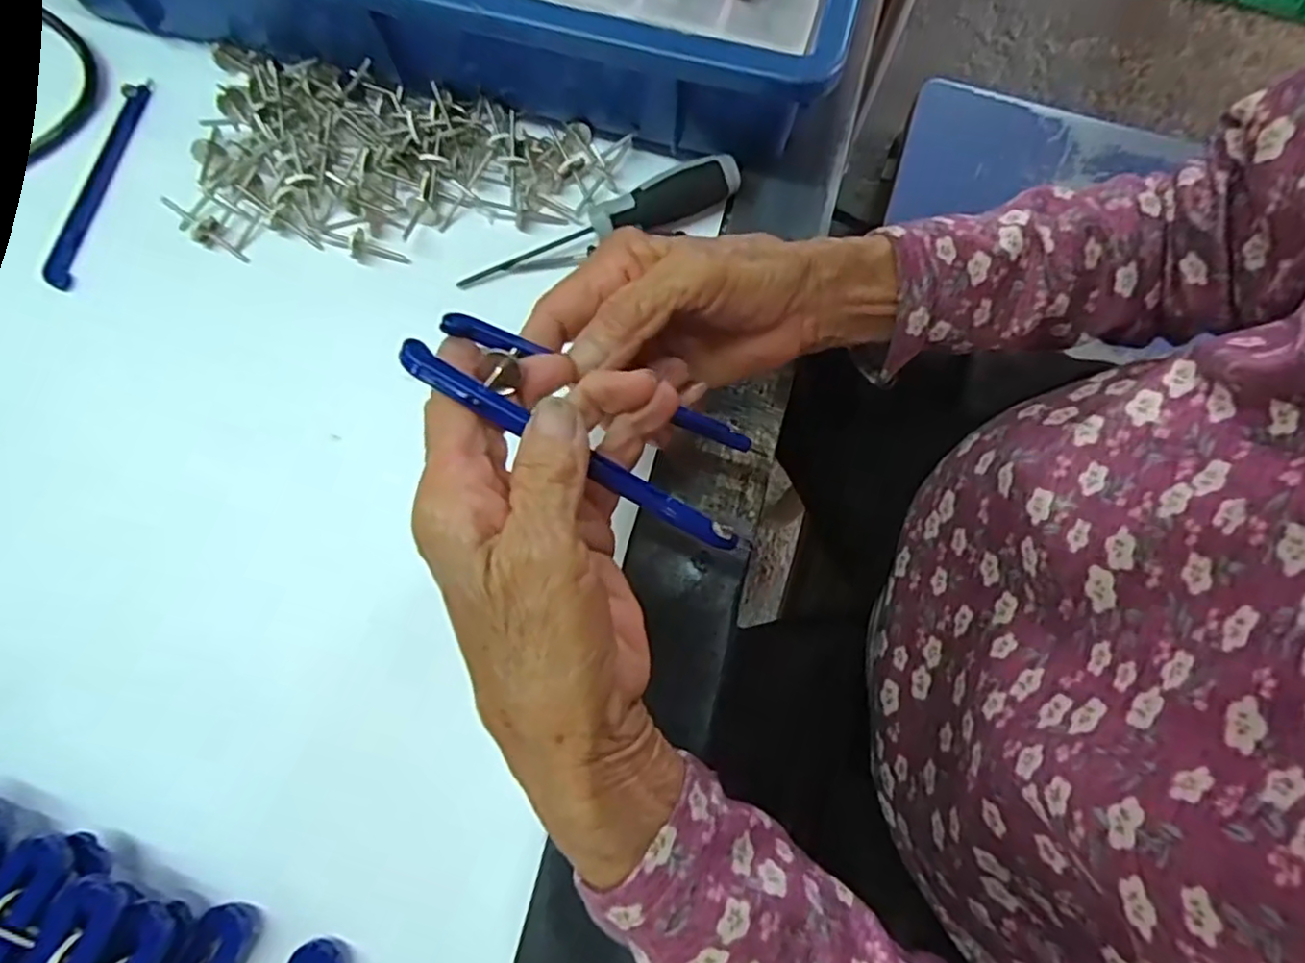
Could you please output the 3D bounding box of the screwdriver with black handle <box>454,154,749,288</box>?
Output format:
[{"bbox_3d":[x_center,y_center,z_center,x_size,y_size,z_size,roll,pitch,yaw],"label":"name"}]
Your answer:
[{"bbox_3d":[-0.025,-0.128,0.342,0.144,0.021,0.021,-21,75,-5],"label":"screwdriver with black handle"}]

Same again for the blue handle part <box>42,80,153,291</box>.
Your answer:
[{"bbox_3d":[-0.289,-0.158,0.358,0.013,0.007,0.127,7,75,2],"label":"blue handle part"}]

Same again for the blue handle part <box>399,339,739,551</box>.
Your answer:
[{"bbox_3d":[-0.024,-0.009,0.217,0.119,0.007,0.010,30,76,-12],"label":"blue handle part"}]

